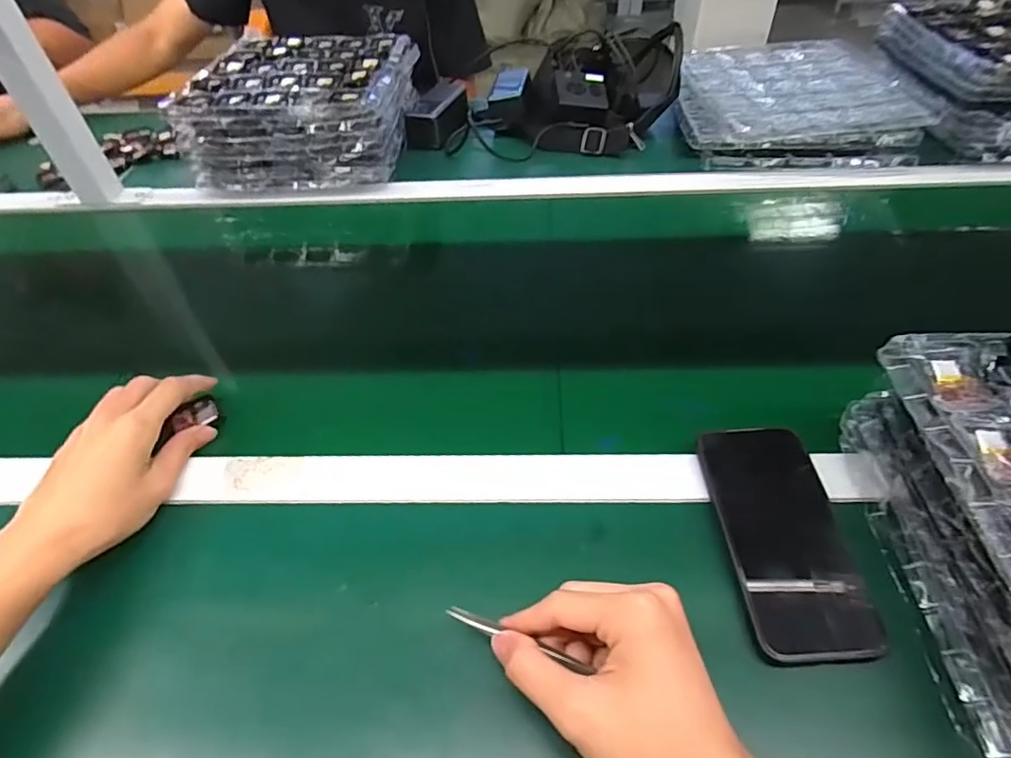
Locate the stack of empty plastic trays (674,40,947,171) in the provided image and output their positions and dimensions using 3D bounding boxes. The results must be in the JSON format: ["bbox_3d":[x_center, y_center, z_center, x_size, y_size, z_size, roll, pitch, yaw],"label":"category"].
[{"bbox_3d":[0.406,-0.410,0.809,0.312,0.057,0.299,-2,47,1],"label":"stack of empty plastic trays"}]

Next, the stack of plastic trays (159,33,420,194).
[{"bbox_3d":[-0.277,-0.393,0.790,0.265,0.111,0.283,1,47,4],"label":"stack of plastic trays"}]

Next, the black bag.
[{"bbox_3d":[0.133,-0.429,0.834,0.242,0.095,0.223,2,47,5],"label":"black bag"}]

